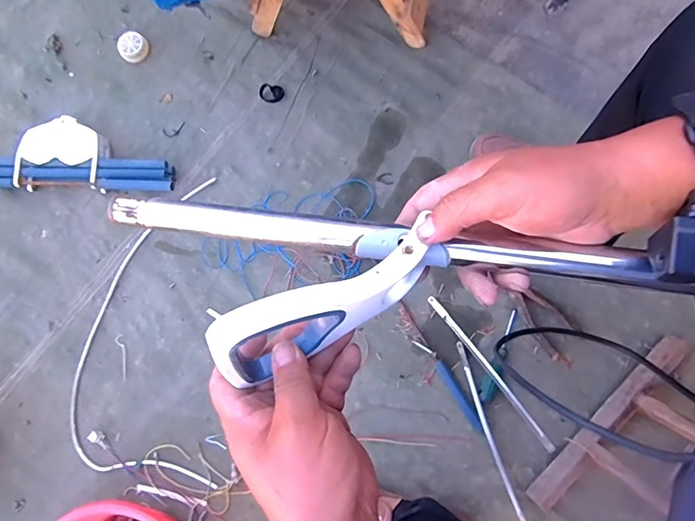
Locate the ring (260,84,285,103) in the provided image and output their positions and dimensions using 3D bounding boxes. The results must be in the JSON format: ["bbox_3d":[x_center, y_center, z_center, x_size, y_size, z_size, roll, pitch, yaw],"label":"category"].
[{"bbox_3d":[-0.134,-0.294,0.815,0.044,0.011,0.031,19,83,7],"label":"ring"}]

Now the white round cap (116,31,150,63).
[{"bbox_3d":[-0.386,-0.385,0.840,0.051,0.029,0.044,-33,80,-1],"label":"white round cap"}]

